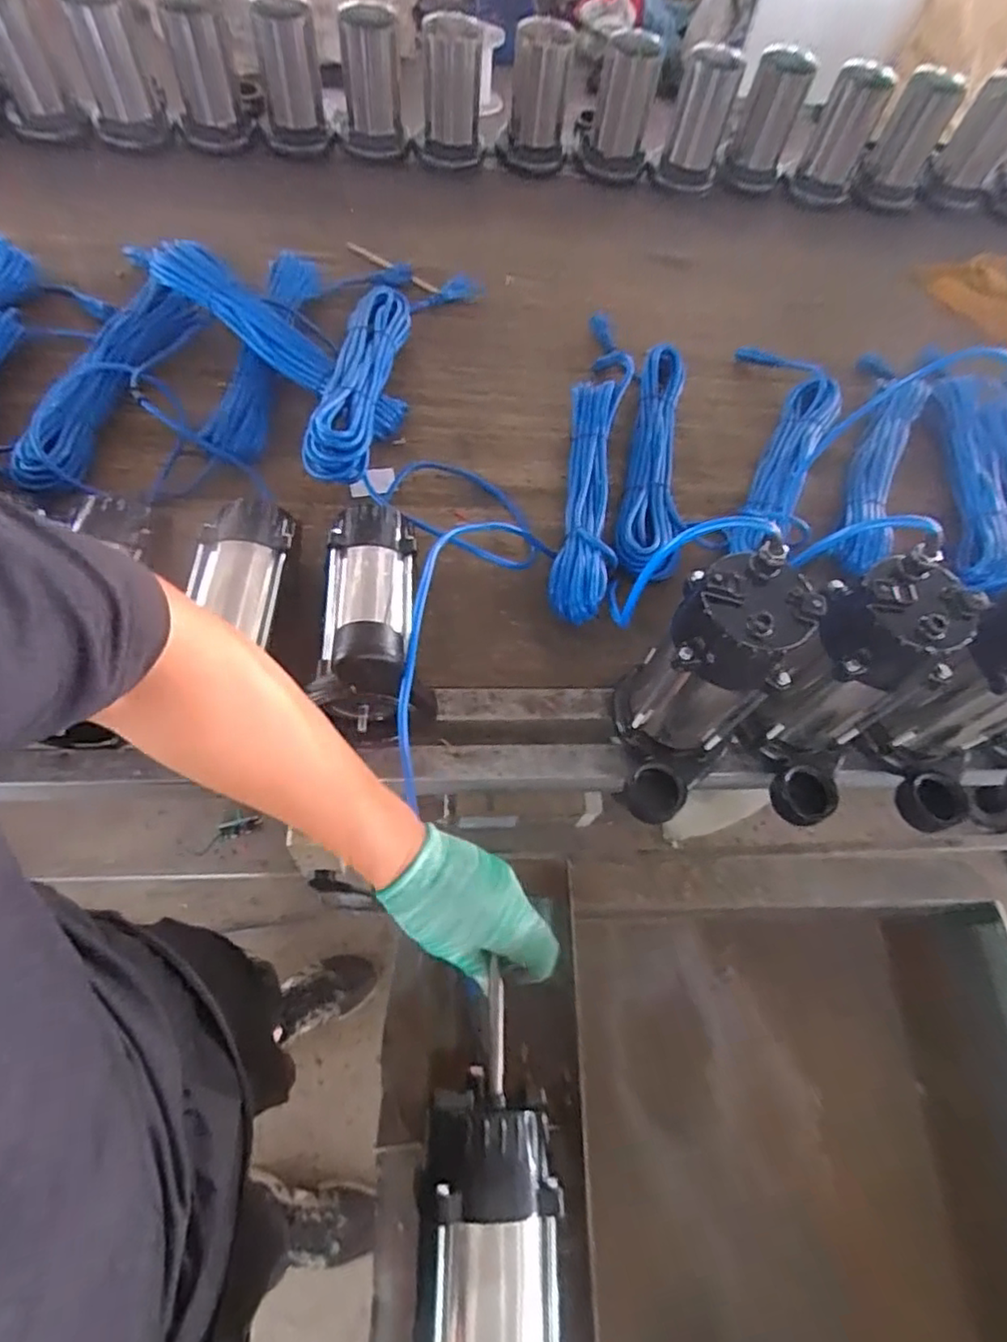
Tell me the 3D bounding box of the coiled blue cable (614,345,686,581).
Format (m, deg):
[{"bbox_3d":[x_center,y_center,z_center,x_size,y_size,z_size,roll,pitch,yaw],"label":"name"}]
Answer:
[{"bbox_3d":[0.181,-0.261,0.796,0.071,0.060,0.338,10,63,-1],"label":"coiled blue cable"}]

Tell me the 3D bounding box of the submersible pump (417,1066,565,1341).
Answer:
[{"bbox_3d":[-0.012,0.397,0.403,0.090,0.075,0.218,4,63,0],"label":"submersible pump"}]

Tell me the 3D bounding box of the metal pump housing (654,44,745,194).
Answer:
[{"bbox_3d":[0.323,-0.897,1.046,0.092,0.178,0.098,27,64,8],"label":"metal pump housing"}]

